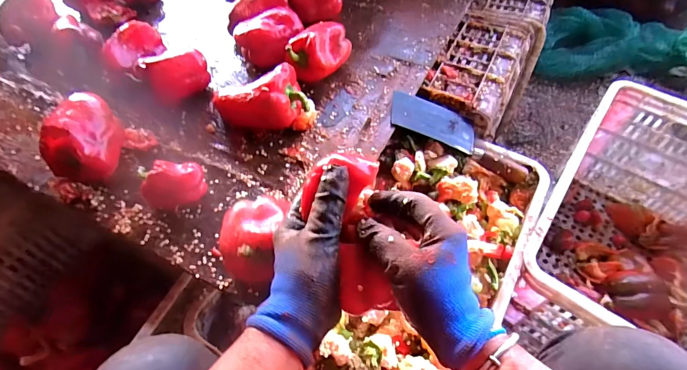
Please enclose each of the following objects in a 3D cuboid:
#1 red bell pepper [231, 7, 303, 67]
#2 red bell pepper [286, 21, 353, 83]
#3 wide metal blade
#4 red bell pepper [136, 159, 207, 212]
[{"bbox_3d":[-0.128,-0.256,0.667,0.096,0.077,0.101,20,57,16],"label":"red bell pepper"},{"bbox_3d":[-0.041,-0.219,0.631,0.073,0.078,0.112,37,63,25],"label":"red bell pepper"},{"bbox_3d":[0.150,-0.106,0.623,0.148,0.010,0.067,20,66,-7],"label":"wide metal blade"},{"bbox_3d":[-0.227,0.000,0.493,0.085,0.054,0.054,-6,54,-2],"label":"red bell pepper"}]

